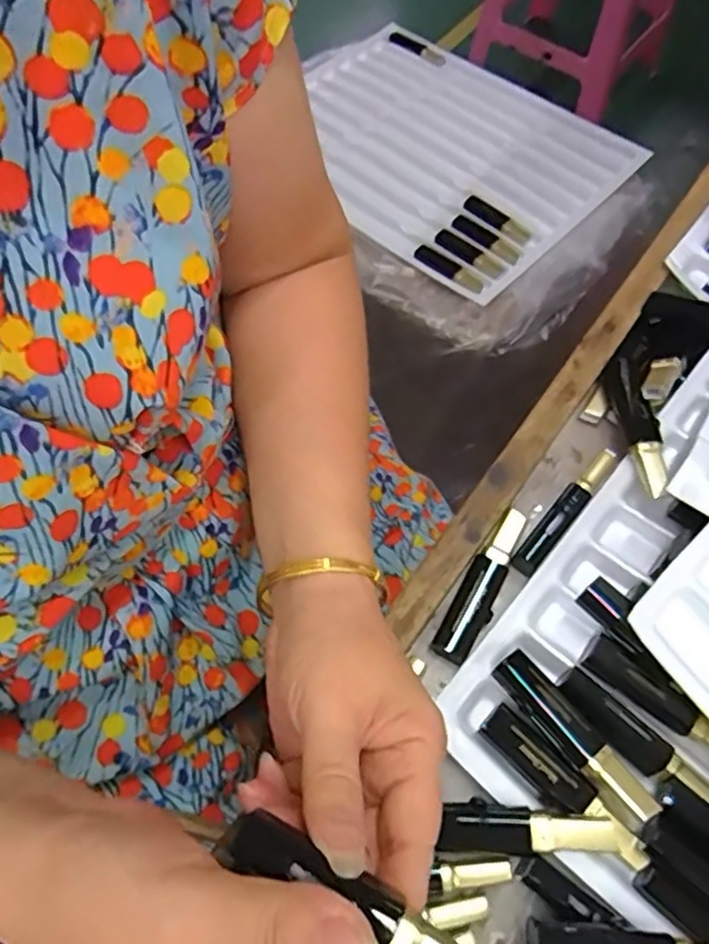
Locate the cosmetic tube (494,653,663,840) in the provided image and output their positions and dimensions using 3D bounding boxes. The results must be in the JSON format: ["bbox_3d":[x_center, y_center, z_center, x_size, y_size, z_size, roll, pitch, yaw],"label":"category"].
[{"bbox_3d":[0.096,0.116,0.289,0.017,0.014,0.083,-34,68,-17],"label":"cosmetic tube"}]

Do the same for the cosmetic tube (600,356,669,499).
[{"bbox_3d":[0.155,-0.026,0.363,0.018,0.015,0.084,-6,63,-3],"label":"cosmetic tube"}]

